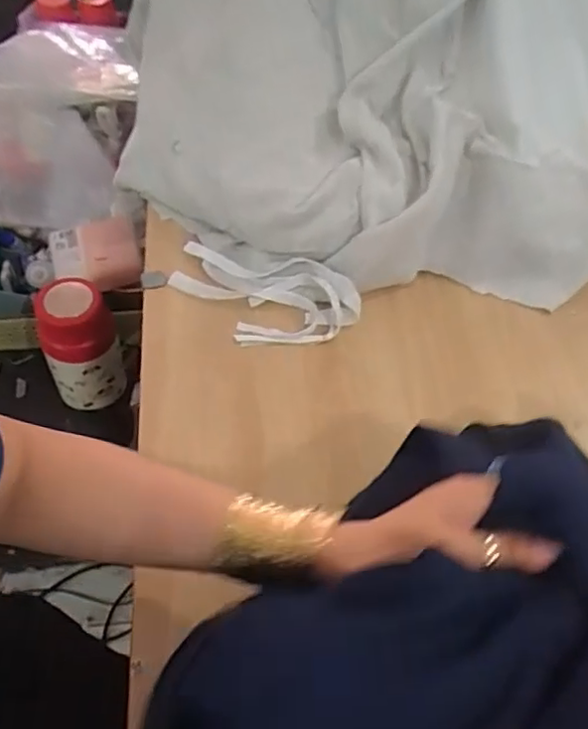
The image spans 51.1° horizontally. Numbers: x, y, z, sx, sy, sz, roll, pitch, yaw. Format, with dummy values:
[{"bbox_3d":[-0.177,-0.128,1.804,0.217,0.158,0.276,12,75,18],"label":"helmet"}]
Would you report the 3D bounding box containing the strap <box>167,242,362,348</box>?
[{"bbox_3d":[-0.032,-0.066,0.587,0.185,0.038,0.095,18,57,7],"label":"strap"}]

